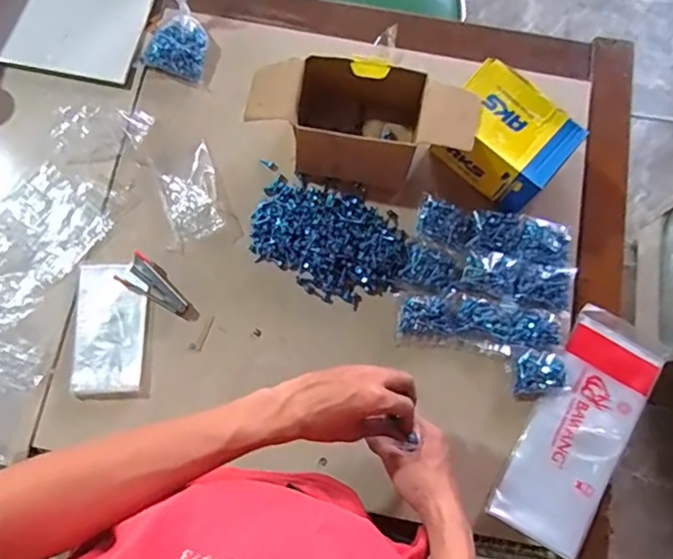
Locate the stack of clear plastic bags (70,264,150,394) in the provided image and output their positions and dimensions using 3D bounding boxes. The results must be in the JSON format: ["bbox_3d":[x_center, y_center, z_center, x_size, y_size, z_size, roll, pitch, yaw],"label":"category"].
[{"bbox_3d":[-0.269,0.056,0.660,0.080,0.010,0.151,-2,76,-2],"label":"stack of clear plastic bags"}]

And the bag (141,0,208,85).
[{"bbox_3d":[-0.211,-0.343,0.736,0.080,0.039,0.152,6,98,0],"label":"bag"}]

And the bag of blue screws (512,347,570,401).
[{"bbox_3d":[0.238,0.109,0.652,0.067,0.023,0.055,-13,77,-4],"label":"bag of blue screws"}]

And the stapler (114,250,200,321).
[{"bbox_3d":[-0.210,0.012,0.666,0.103,0.017,0.041,34,78,7],"label":"stapler"}]

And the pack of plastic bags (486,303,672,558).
[{"bbox_3d":[0.285,0.171,0.648,0.108,0.012,0.276,31,78,6],"label":"pack of plastic bags"}]

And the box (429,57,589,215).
[{"bbox_3d":[0.203,-0.168,0.671,0.142,0.088,0.098,43,79,9],"label":"box"}]

